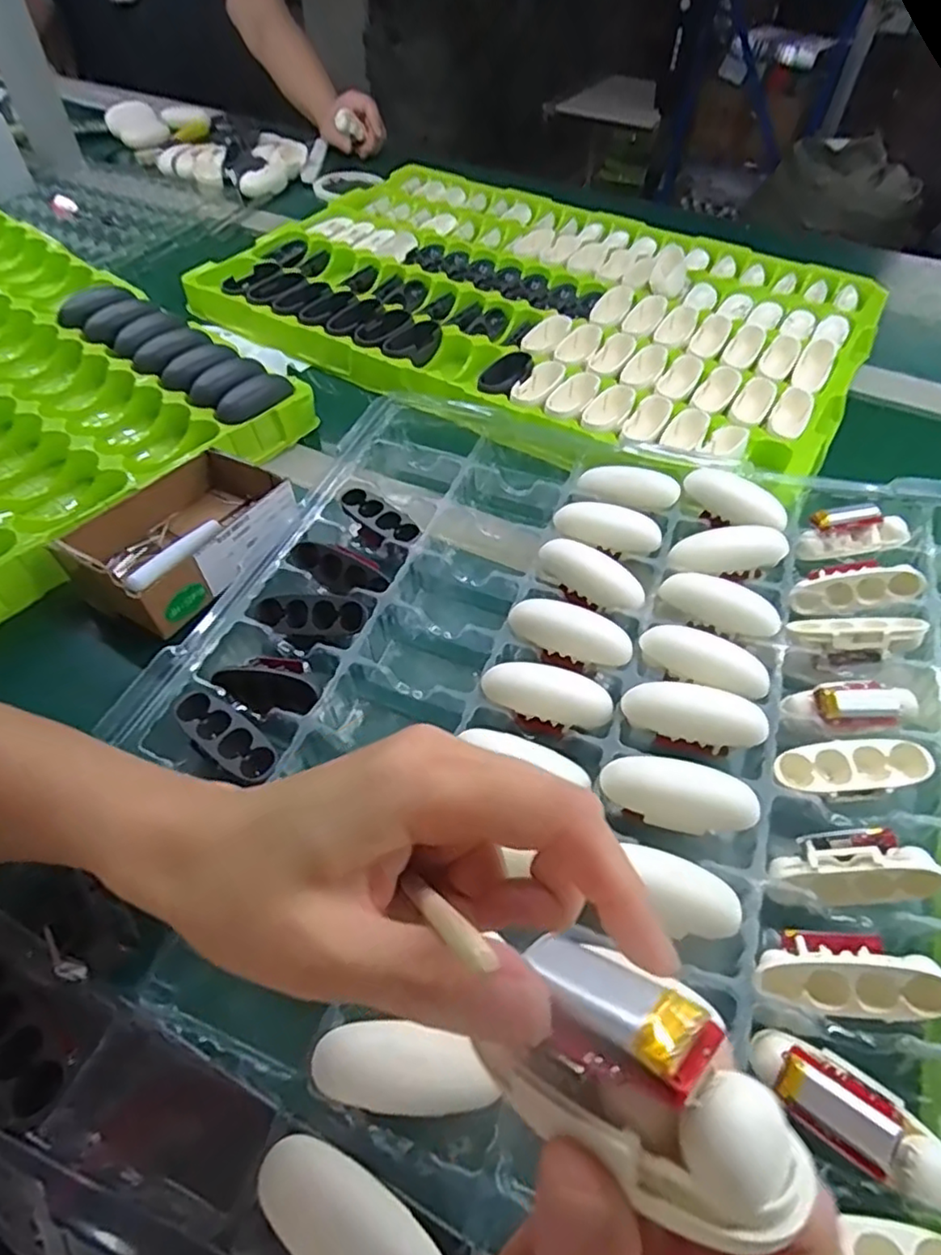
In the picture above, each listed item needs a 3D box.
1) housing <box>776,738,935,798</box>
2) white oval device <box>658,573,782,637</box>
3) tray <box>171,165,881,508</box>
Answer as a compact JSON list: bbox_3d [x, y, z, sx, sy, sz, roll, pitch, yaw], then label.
[{"bbox_3d":[0.175,0.066,0.295,0.064,0.013,0.025,-8,51,9],"label":"housing"},{"bbox_3d":[0.142,-0.013,0.364,0.066,0.019,0.022,27,55,36],"label":"white oval device"},{"bbox_3d":[0.069,-0.323,0.626,0.597,0.040,0.436,31,57,21],"label":"tray"}]

